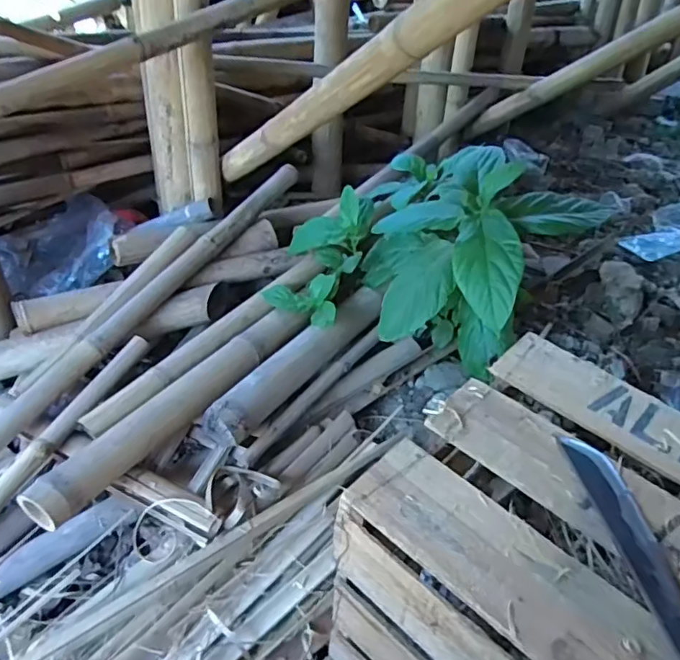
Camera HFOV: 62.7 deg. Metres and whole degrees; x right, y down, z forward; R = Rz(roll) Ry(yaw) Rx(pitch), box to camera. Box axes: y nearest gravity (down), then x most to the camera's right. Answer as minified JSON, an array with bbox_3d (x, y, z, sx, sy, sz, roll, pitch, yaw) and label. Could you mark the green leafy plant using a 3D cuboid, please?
[{"bbox_3d":[0.149,-0.143,1.126,0.499,0.345,0.501,3,40,-2],"label":"green leafy plant"}]

